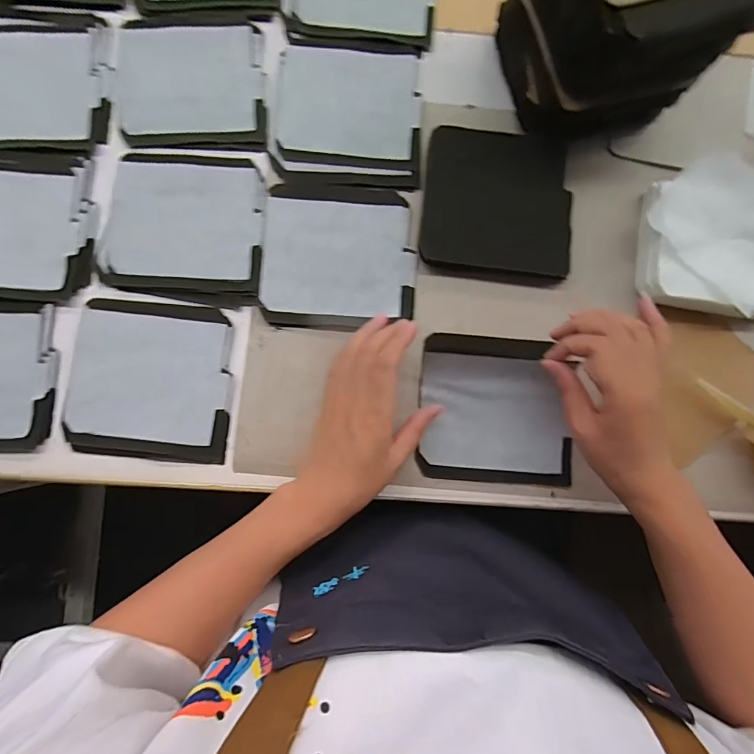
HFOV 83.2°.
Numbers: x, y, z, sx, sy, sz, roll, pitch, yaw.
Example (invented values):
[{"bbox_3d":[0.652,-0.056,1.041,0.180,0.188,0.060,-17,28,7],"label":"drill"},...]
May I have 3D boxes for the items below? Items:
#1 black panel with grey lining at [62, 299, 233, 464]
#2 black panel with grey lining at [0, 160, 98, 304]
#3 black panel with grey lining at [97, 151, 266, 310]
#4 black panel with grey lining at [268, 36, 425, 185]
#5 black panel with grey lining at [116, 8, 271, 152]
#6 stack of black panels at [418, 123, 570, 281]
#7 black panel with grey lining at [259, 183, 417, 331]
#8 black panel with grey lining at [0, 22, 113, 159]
[{"bbox_3d":[-0.196,0.002,0.371,0.136,0.007,0.134,4,84,-2],"label":"black panel with grey lining"},{"bbox_3d":[-0.327,-0.132,0.376,0.139,0.010,0.126,1,84,-3],"label":"black panel with grey lining"},{"bbox_3d":[-0.175,-0.139,0.387,0.144,0.005,0.136,7,84,-2],"label":"black panel with grey lining"},{"bbox_3d":[-0.026,-0.254,0.405,0.133,0.008,0.146,3,84,-3],"label":"black panel with grey lining"},{"bbox_3d":[-0.177,-0.284,0.408,0.135,0.006,0.138,-2,84,-3],"label":"black panel with grey lining"},{"bbox_3d":[0.112,-0.165,0.396,0.134,0.012,0.137,5,82,7],"label":"stack of black panels"},{"bbox_3d":[-0.035,-0.112,0.392,0.138,0.005,0.135,2,84,-3],"label":"black panel with grey lining"},{"bbox_3d":[-0.324,-0.271,0.395,0.140,0.004,0.128,1,84,-3],"label":"black panel with grey lining"}]

